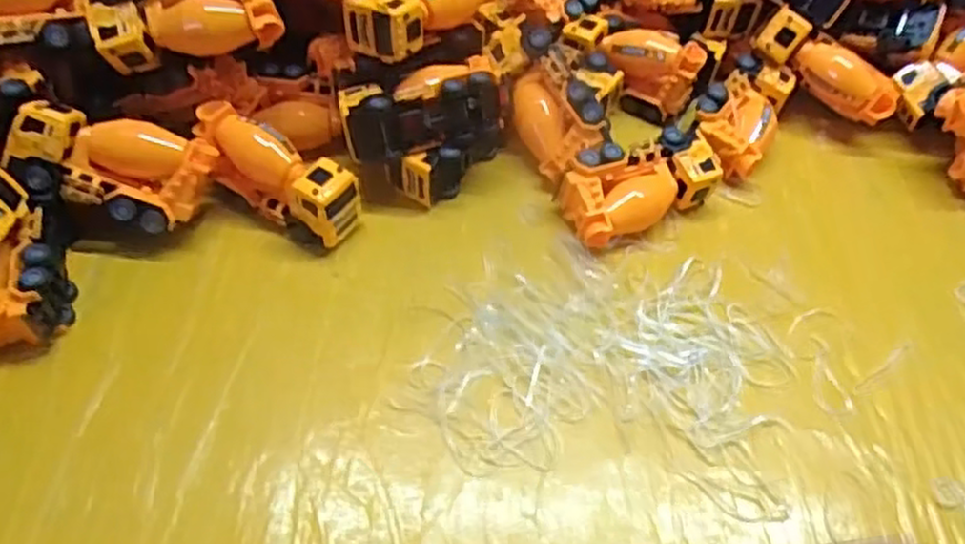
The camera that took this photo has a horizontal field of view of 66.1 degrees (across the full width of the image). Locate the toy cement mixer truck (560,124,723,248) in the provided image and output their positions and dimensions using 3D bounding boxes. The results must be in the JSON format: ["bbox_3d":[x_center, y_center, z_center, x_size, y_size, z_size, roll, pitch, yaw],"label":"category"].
[{"bbox_3d":[0.101,-0.055,0.472,0.104,0.035,0.053,-20,55,-19],"label":"toy cement mixer truck"}]

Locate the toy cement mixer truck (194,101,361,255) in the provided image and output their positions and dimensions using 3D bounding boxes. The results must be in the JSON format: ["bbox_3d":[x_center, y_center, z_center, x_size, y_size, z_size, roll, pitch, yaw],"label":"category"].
[{"bbox_3d":[-0.125,-0.060,0.445,0.108,0.043,0.032,35,52,4],"label":"toy cement mixer truck"}]

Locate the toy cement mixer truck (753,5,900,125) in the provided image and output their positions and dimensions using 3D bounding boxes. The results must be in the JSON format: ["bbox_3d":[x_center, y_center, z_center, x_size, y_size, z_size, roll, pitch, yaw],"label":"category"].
[{"bbox_3d":[0.247,-0.148,0.529,0.105,0.036,0.044,39,53,6],"label":"toy cement mixer truck"}]

